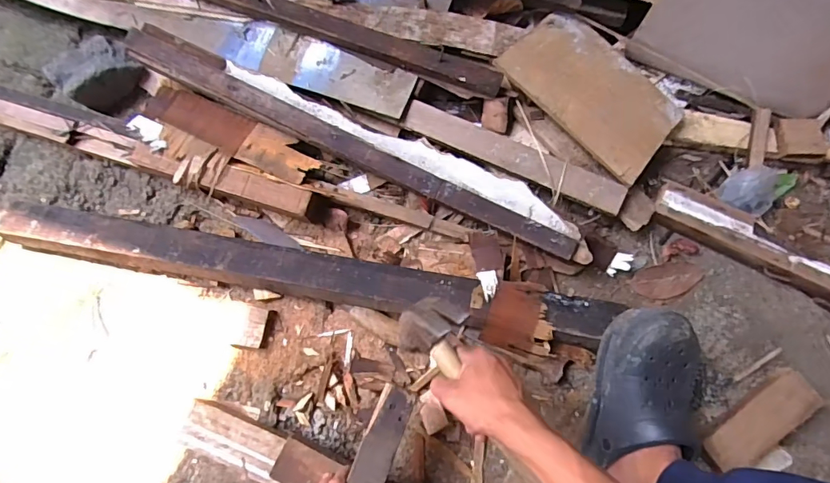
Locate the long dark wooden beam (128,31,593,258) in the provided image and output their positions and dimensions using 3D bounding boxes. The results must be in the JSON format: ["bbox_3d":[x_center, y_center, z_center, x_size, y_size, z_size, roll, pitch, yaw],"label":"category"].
[{"bbox_3d":[-0.101,-0.144,0.697,0.719,0.053,0.050,26,77,6],"label":"long dark wooden beam"}]

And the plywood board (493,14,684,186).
[{"bbox_3d":[0.269,-0.232,0.720,0.265,0.019,0.172,41,74,4],"label":"plywood board"}]

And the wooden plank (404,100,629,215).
[{"bbox_3d":[0.146,-0.128,0.715,0.342,0.015,0.048,25,99,9],"label":"wooden plank"}]

